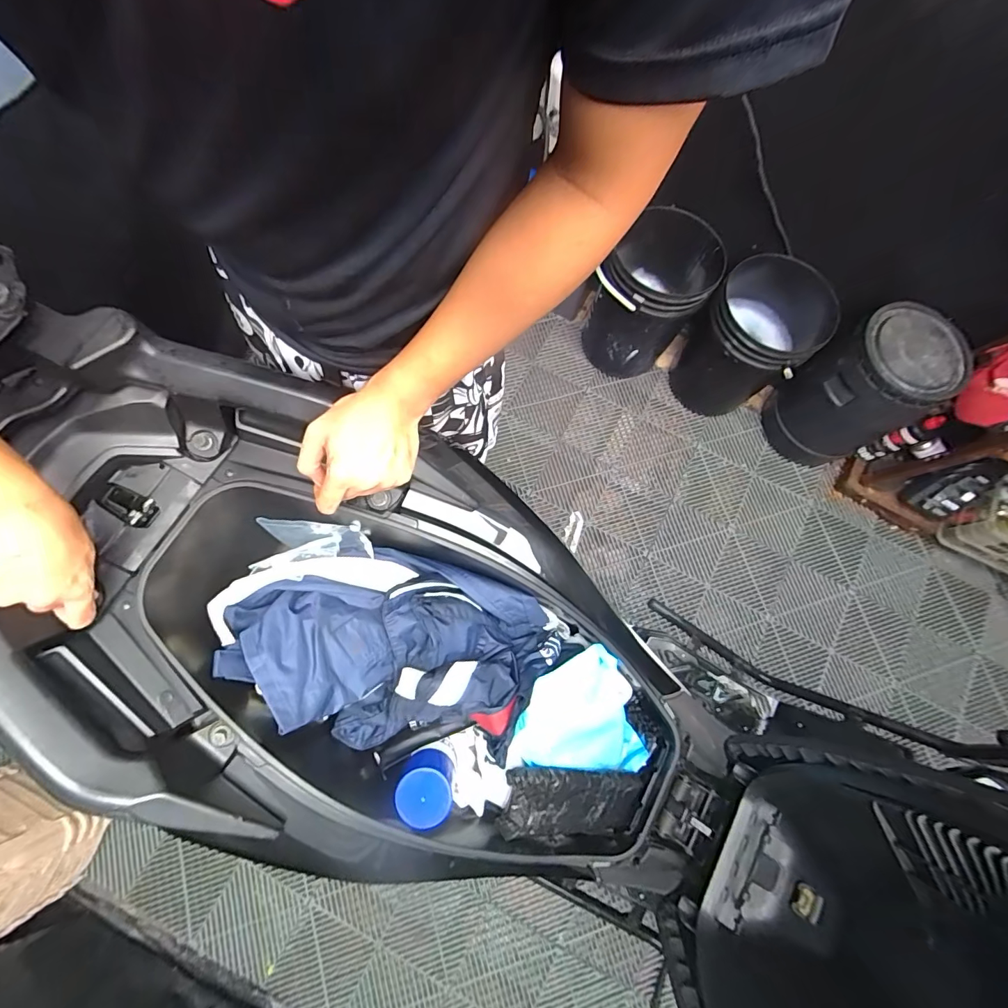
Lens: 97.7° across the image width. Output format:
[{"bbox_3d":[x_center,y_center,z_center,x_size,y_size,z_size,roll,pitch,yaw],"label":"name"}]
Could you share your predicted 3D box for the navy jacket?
[{"bbox_3d":[-0.126,0.176,0.539,0.403,0.103,0.229,7,76,-18],"label":"navy jacket"}]

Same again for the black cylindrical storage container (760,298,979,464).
[{"bbox_3d":[0.949,-0.297,1.244,0.257,0.504,0.270,0,77,-2],"label":"black cylindrical storage container"}]

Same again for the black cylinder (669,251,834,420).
[{"bbox_3d":[0.672,-0.458,1.298,0.248,0.380,0.295,-32,81,-10],"label":"black cylinder"}]

